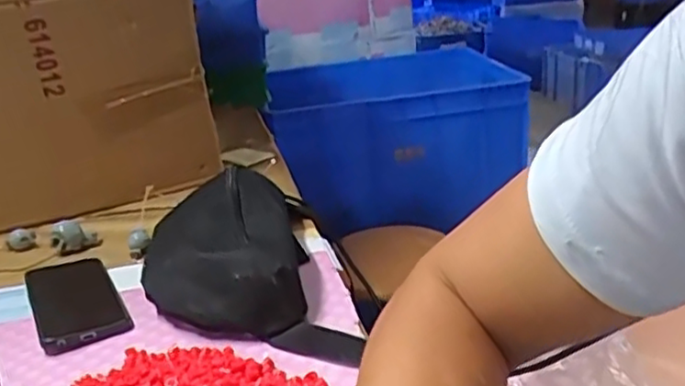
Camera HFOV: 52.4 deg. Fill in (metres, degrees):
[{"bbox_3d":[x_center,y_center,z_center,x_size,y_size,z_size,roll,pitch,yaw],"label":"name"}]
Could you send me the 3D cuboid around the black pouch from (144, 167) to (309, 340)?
[{"bbox_3d":[-0.115,0.047,0.660,0.150,0.068,0.220,-7,22,-7],"label":"black pouch"}]

